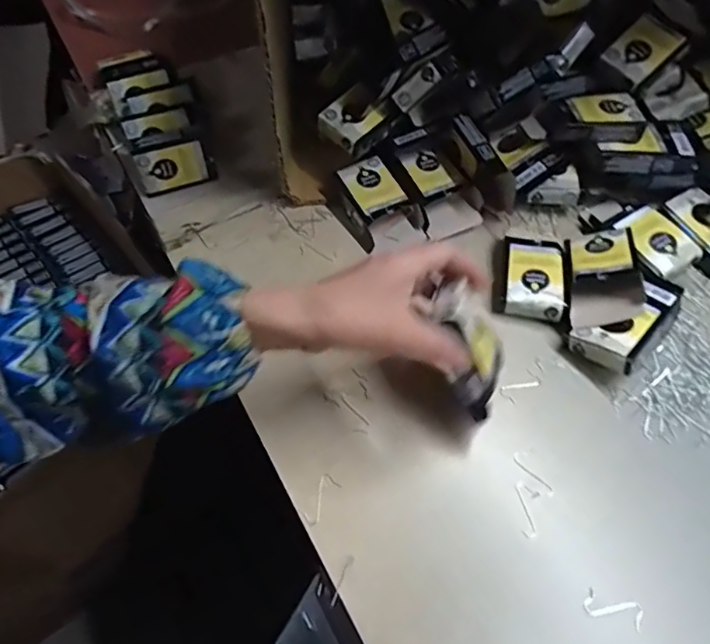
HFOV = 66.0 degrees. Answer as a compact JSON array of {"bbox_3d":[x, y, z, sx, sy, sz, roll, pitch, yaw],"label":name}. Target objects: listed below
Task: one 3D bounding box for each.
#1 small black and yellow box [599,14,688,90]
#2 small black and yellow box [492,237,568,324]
[{"bbox_3d":[0.265,-0.250,0.505,0.058,0.012,0.047,-44,84,8],"label":"small black and yellow box"},{"bbox_3d":[0.152,-0.038,0.475,0.058,0.022,0.075,11,58,7],"label":"small black and yellow box"}]

